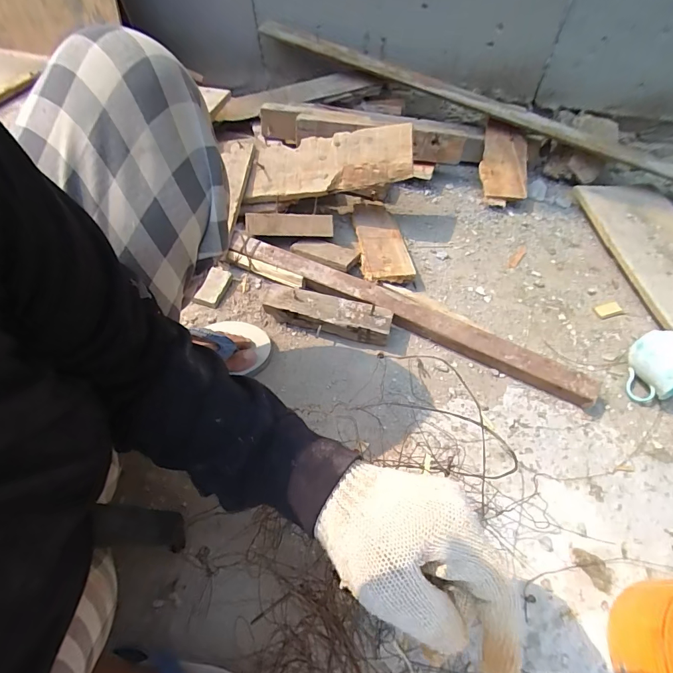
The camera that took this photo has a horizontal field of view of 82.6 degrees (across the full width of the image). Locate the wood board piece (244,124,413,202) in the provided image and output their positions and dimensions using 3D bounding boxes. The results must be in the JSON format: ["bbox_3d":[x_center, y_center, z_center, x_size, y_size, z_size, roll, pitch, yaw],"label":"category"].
[{"bbox_3d":[-0.016,-0.306,0.685,0.296,0.037,0.132,6,93,19],"label":"wood board piece"}]

